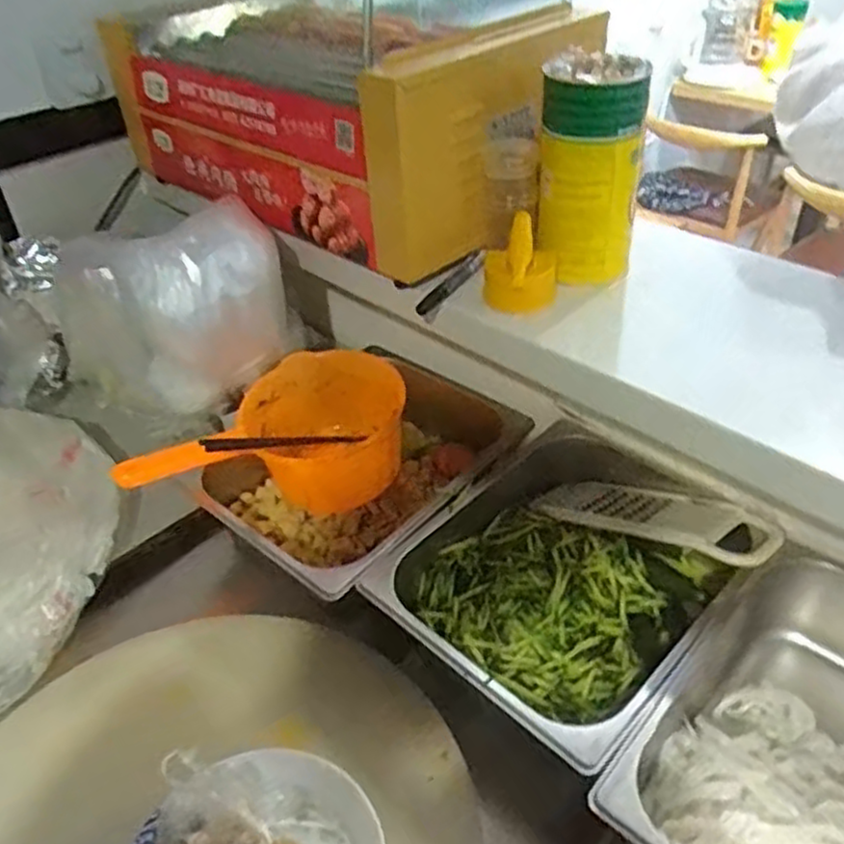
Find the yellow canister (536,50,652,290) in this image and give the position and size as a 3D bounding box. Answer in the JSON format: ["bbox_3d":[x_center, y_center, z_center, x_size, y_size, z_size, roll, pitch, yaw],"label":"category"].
[{"bbox_3d":[0.164,-0.251,0.742,0.099,0.193,0.116,6,39,11],"label":"yellow canister"}]

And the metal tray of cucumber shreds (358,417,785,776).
[{"bbox_3d":[0.140,0.145,0.714,0.268,0.088,0.315,30,49,35],"label":"metal tray of cucumber shreds"}]

